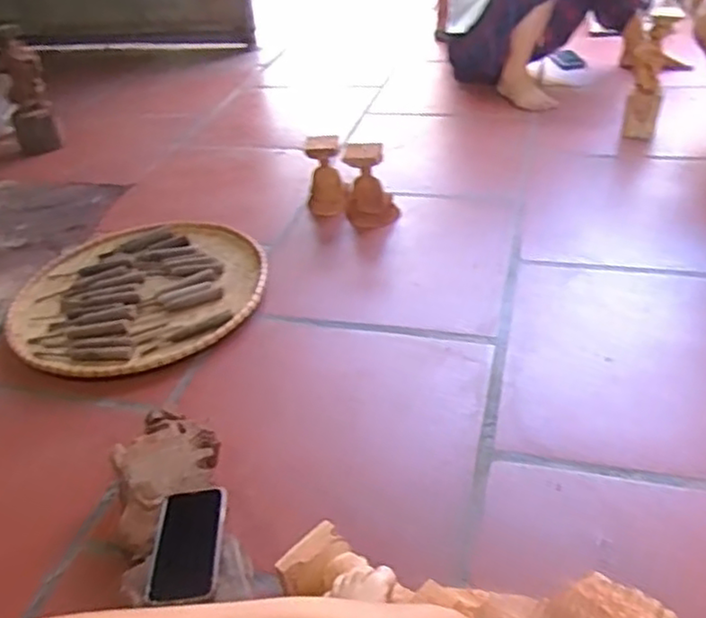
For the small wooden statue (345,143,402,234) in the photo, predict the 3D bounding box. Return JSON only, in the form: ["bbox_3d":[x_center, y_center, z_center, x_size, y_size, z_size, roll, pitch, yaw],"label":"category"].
[{"bbox_3d":[0.043,-0.268,1.497,0.117,0.192,0.085,-10,38,-4],"label":"small wooden statue"}]

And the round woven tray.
[{"bbox_3d":[-0.453,-0.057,1.401,0.496,0.033,0.548,-27,42,-25],"label":"round woven tray"}]

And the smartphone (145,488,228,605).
[{"bbox_3d":[-0.194,0.273,0.785,0.081,0.016,0.142,-6,38,1],"label":"smartphone"}]

